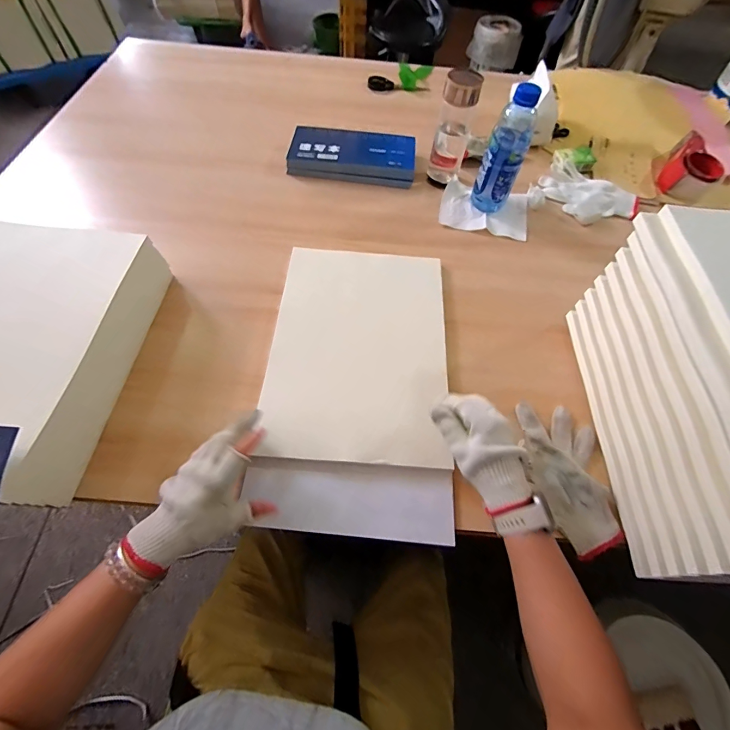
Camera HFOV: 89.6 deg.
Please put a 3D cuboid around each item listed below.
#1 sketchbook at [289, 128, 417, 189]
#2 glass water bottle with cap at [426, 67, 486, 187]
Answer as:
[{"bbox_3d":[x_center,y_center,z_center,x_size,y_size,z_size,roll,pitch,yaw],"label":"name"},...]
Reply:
[{"bbox_3d":[-0.024,-0.449,0.779,0.262,0.032,0.135,6,60,0],"label":"sketchbook"},{"bbox_3d":[0.166,-0.439,0.704,0.066,0.194,0.069,12,60,4],"label":"glass water bottle with cap"}]

